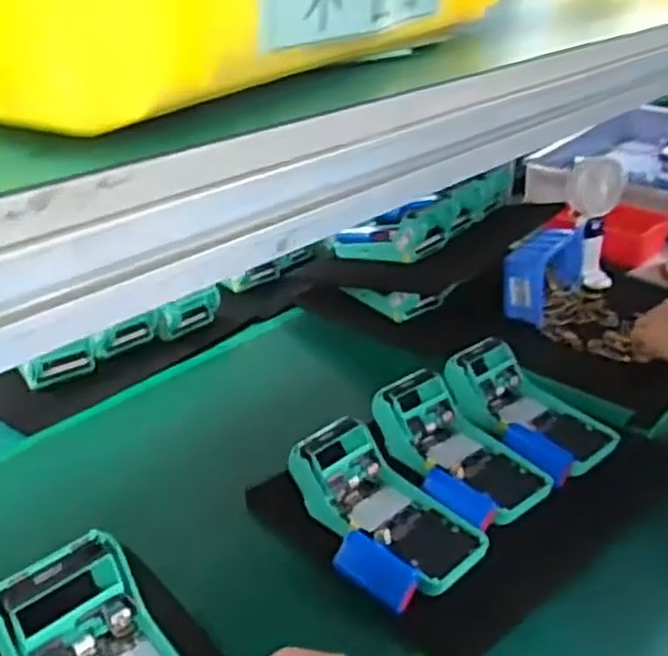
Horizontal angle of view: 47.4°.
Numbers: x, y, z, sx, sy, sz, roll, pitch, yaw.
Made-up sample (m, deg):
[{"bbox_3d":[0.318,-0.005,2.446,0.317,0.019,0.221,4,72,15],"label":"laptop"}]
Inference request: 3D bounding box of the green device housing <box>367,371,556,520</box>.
[{"bbox_3d":[0.114,0.103,0.706,0.101,0.051,0.170,-18,32,-29],"label":"green device housing"}]

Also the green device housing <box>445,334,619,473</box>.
[{"bbox_3d":[0.195,0.073,0.760,0.111,0.053,0.166,-21,34,-33],"label":"green device housing"}]

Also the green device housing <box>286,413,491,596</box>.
[{"bbox_3d":[0.044,0.151,0.648,0.171,0.050,0.081,34,42,28],"label":"green device housing"}]

